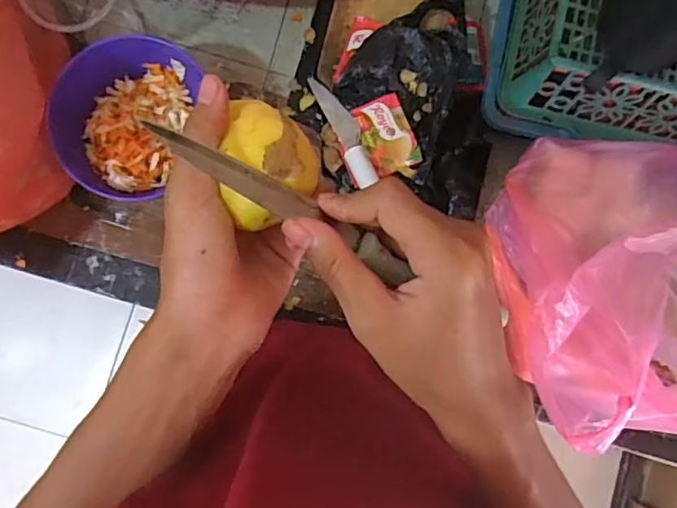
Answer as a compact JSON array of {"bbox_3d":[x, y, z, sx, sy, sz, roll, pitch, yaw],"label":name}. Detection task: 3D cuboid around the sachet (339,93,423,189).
[{"bbox_3d":[0.040,-0.124,0.610,0.077,0.013,0.078,-19,85,-4],"label":"sachet"}]

